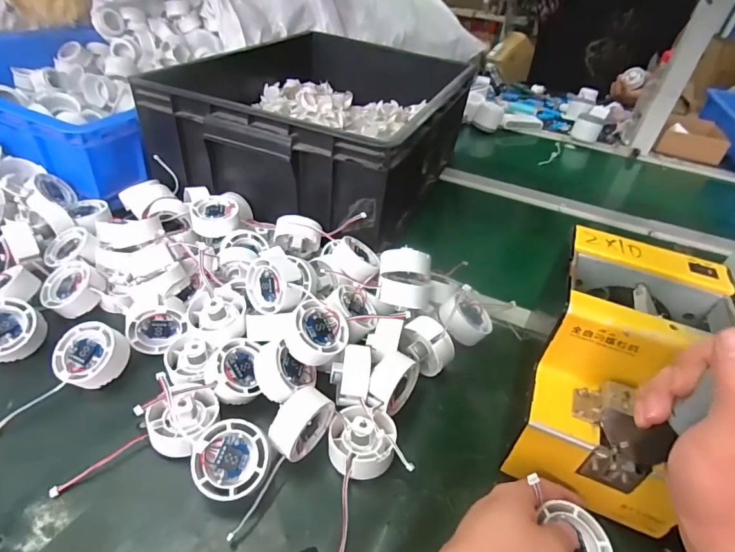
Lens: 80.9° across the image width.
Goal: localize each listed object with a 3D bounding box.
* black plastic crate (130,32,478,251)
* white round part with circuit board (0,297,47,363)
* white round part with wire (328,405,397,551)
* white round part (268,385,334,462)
[{"bbox_3d":[-0.065,-0.264,0.700,0.380,0.153,0.491,18,41,12],"label":"black plastic crate"},{"bbox_3d":[-0.359,0.058,0.386,0.117,0.040,0.048,-12,43,-22],"label":"white round part with circuit board"},{"bbox_3d":[-0.006,0.152,0.328,0.052,0.032,0.111,6,40,-2],"label":"white round part with wire"},{"bbox_3d":[-0.052,0.118,0.346,0.025,0.052,0.055,30,44,24],"label":"white round part"}]

